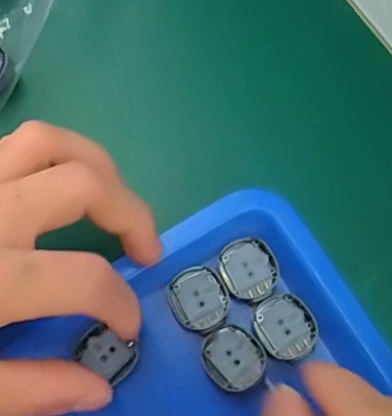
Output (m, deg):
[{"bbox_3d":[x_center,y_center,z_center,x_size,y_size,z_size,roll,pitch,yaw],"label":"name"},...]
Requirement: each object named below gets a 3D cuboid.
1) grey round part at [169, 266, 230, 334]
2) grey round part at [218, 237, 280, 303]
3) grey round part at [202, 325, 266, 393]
[{"bbox_3d":[0.001,0.041,0.253,0.025,0.004,0.028,-22,75,-7],"label":"grey round part"},{"bbox_3d":[0.024,0.028,0.254,0.025,0.004,0.028,-21,75,-6],"label":"grey round part"},{"bbox_3d":[0.017,0.066,0.246,0.026,0.004,0.027,0,73,0],"label":"grey round part"}]

